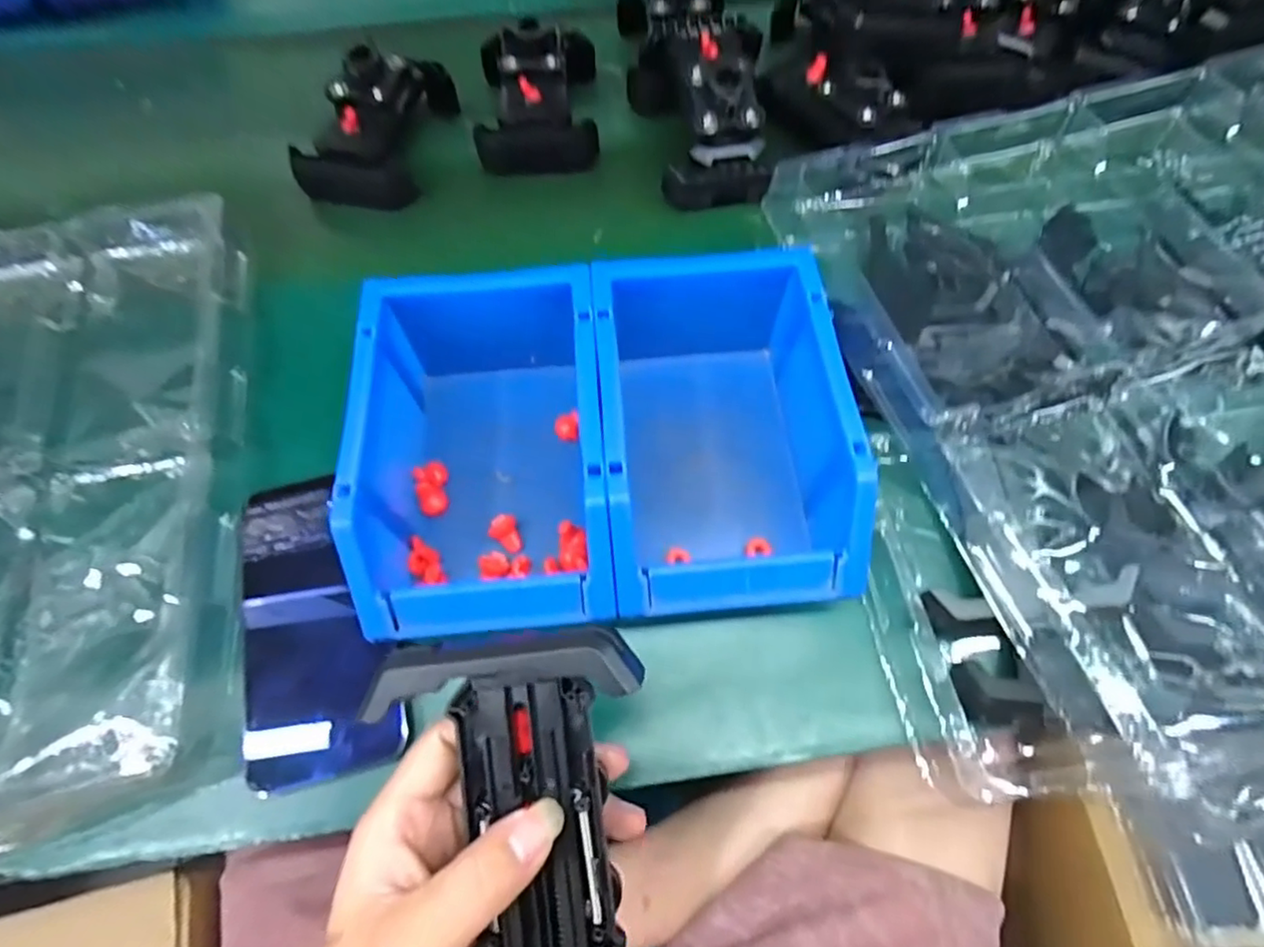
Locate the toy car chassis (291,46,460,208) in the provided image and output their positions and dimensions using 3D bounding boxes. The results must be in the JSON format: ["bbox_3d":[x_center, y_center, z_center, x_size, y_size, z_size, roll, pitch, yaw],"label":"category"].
[{"bbox_3d":[-0.199,-0.276,0.475,0.095,0.064,0.133,6,64,4],"label":"toy car chassis"}]

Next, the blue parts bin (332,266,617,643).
[{"bbox_3d":[-0.073,-0.013,0.332,0.120,0.084,0.183,-5,64,-1],"label":"blue parts bin"}]

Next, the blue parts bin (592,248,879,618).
[{"bbox_3d":[0.046,-0.020,0.334,0.118,0.083,0.179,-5,64,-1],"label":"blue parts bin"}]

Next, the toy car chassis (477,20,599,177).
[{"bbox_3d":[-0.075,-0.297,0.485,0.095,0.063,0.123,-2,64,0],"label":"toy car chassis"}]

